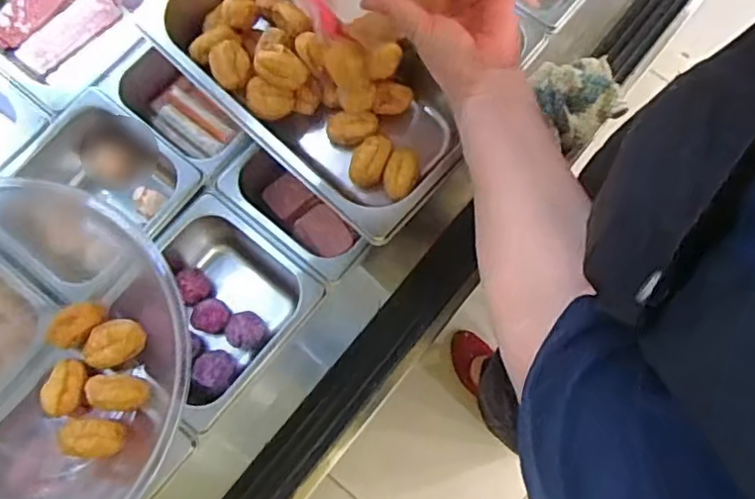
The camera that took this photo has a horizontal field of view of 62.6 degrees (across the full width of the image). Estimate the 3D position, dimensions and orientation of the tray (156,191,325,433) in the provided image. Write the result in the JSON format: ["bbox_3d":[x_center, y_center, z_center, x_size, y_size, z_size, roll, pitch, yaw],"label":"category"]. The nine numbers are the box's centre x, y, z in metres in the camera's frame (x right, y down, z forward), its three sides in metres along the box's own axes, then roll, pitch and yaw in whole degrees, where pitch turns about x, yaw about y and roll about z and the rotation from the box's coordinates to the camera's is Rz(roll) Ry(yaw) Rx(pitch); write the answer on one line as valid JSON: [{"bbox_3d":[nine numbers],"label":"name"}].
[{"bbox_3d":[-0.157,0.055,0.605,0.158,0.076,0.160,40,79,9],"label":"tray"}]

